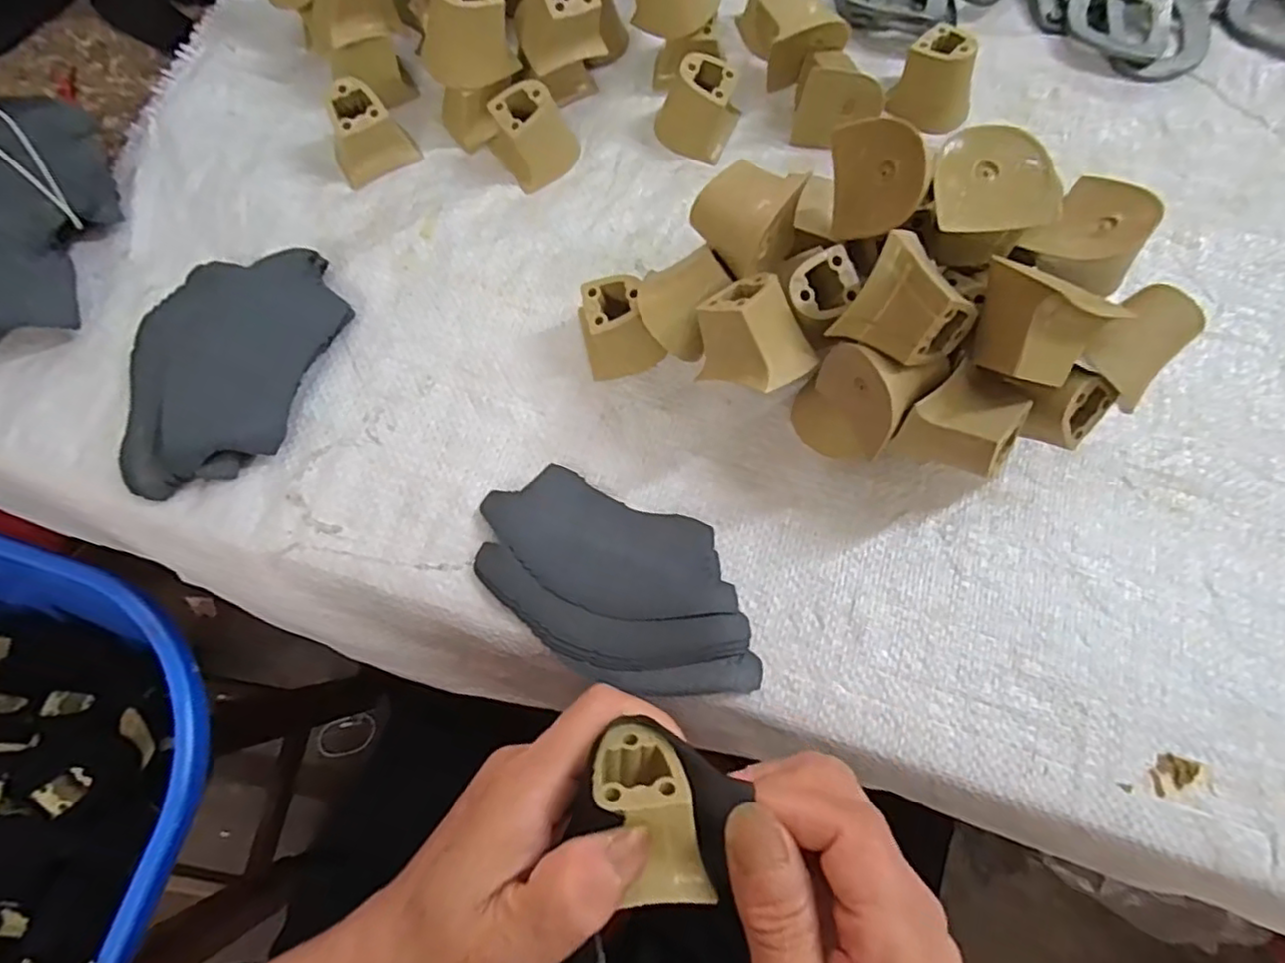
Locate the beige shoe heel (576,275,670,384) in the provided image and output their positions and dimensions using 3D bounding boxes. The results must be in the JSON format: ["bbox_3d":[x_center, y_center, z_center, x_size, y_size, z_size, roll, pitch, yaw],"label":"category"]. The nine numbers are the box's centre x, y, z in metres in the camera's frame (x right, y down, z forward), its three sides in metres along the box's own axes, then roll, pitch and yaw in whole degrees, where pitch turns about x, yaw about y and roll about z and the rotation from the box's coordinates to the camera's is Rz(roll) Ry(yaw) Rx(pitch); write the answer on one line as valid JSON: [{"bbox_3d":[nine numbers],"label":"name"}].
[{"bbox_3d":[-0.012,-0.075,0.319,0.035,0.040,0.042,-14,73,-3],"label":"beige shoe heel"}]

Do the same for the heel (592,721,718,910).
[{"bbox_3d":[0.003,0.096,0.184,0.025,0.023,0.051,-22,68,-6],"label":"heel"}]

